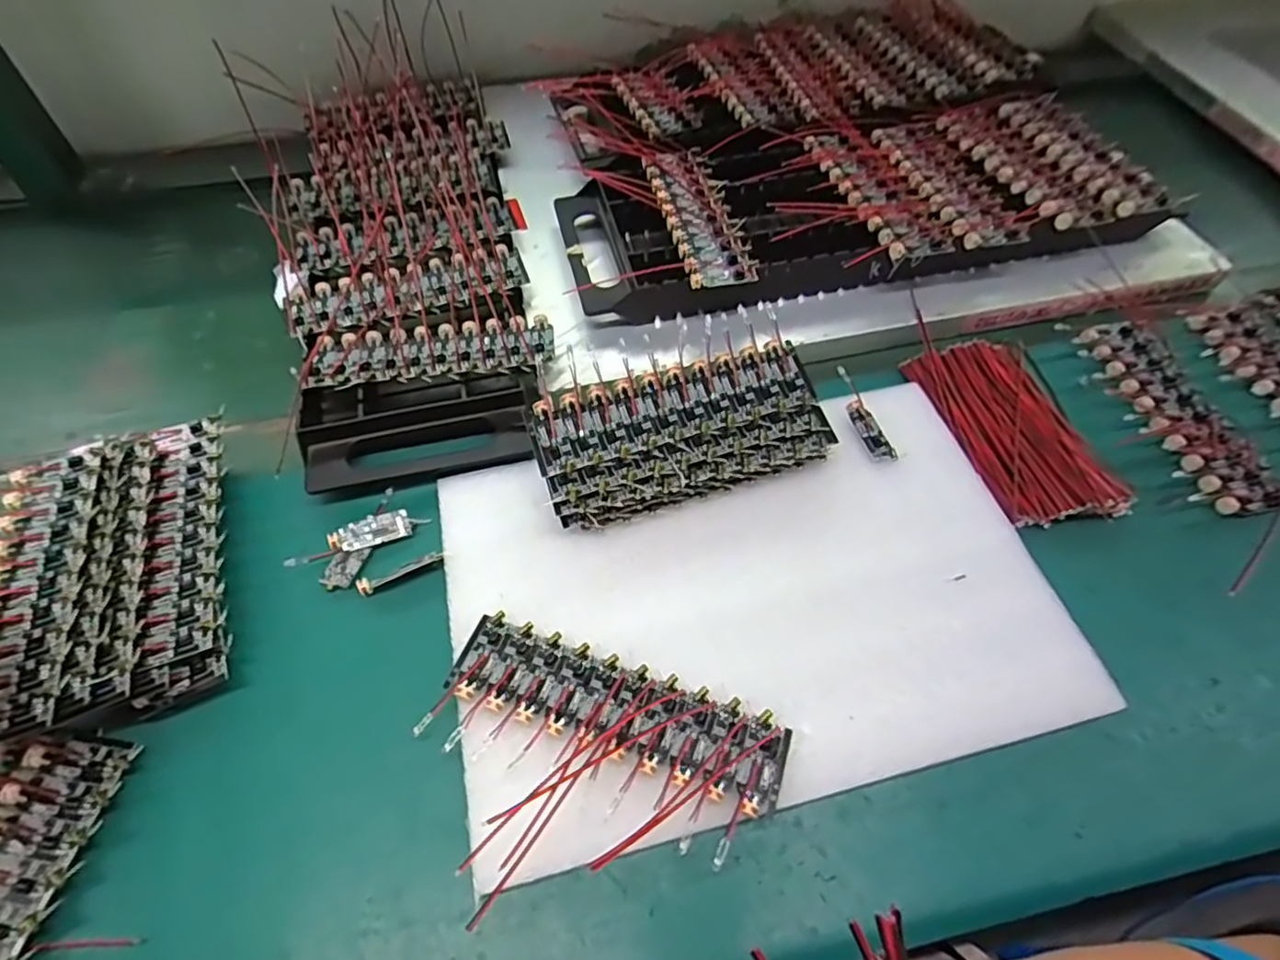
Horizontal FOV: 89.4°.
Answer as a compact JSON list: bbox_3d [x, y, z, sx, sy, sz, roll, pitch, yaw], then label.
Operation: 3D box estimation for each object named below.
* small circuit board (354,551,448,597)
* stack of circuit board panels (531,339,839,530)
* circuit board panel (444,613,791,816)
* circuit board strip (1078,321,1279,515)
[{"bbox_3d":[-0.132,0.052,0.361,0.051,0.005,0.009,-18,57,-11],"label":"small circuit board"},{"bbox_3d":[0.025,-0.029,0.377,0.171,0.041,0.071,-14,57,-11],"label":"stack of circuit board panels"},{"bbox_3d":[-0.012,0.110,0.313,0.161,0.011,0.046,17,57,12],"label":"circuit board panel"},{"bbox_3d":[0.347,-0.048,0.417,0.055,0.007,0.152,-12,56,-8],"label":"circuit board strip"}]

